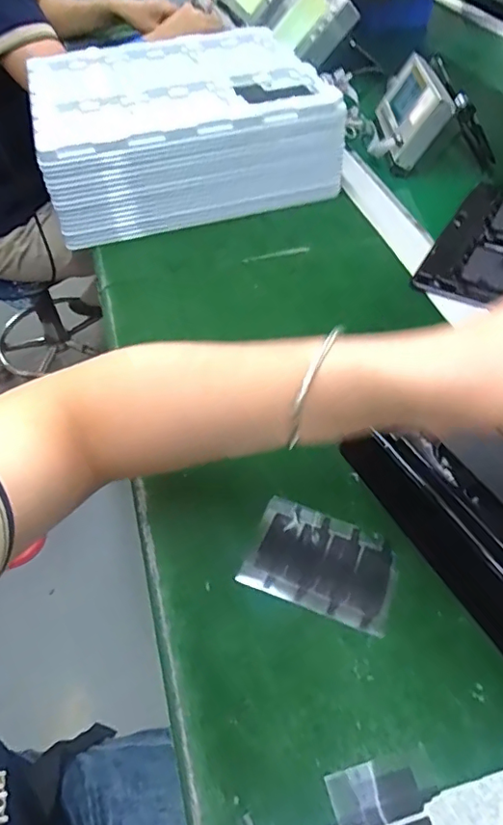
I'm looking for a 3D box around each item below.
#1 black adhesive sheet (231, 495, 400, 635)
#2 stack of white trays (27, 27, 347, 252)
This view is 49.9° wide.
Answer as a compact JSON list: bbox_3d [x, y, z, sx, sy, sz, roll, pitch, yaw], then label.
[{"bbox_3d":[0.046,0.097,0.351,0.093,0.004,0.064,17,53,17],"label":"black adhesive sheet"},{"bbox_3d":[-0.093,-0.377,0.703,0.331,0.113,0.324,-13,51,-7],"label":"stack of white trays"}]

